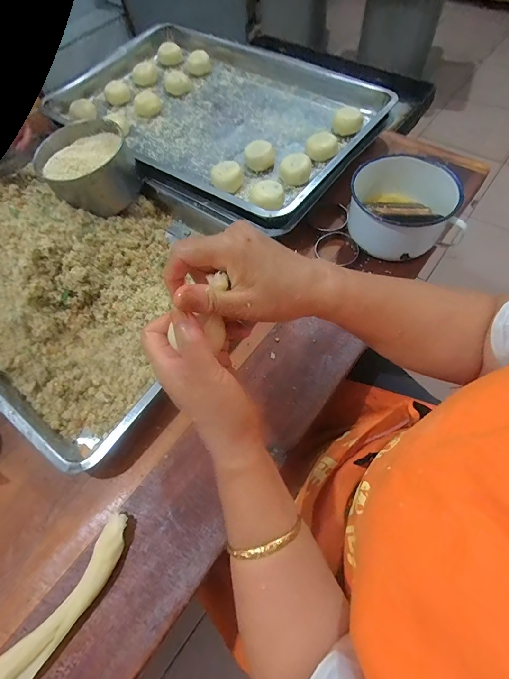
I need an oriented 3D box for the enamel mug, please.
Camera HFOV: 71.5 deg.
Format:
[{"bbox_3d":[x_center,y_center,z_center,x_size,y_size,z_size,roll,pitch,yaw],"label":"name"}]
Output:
[{"bbox_3d":[0.222,-0.200,0.540,0.157,0.081,0.145,10,62,10],"label":"enamel mug"}]

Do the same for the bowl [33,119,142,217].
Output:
[{"bbox_3d":[-0.254,-0.259,0.564,0.131,0.098,0.125,-2,61,3],"label":"bowl"}]

